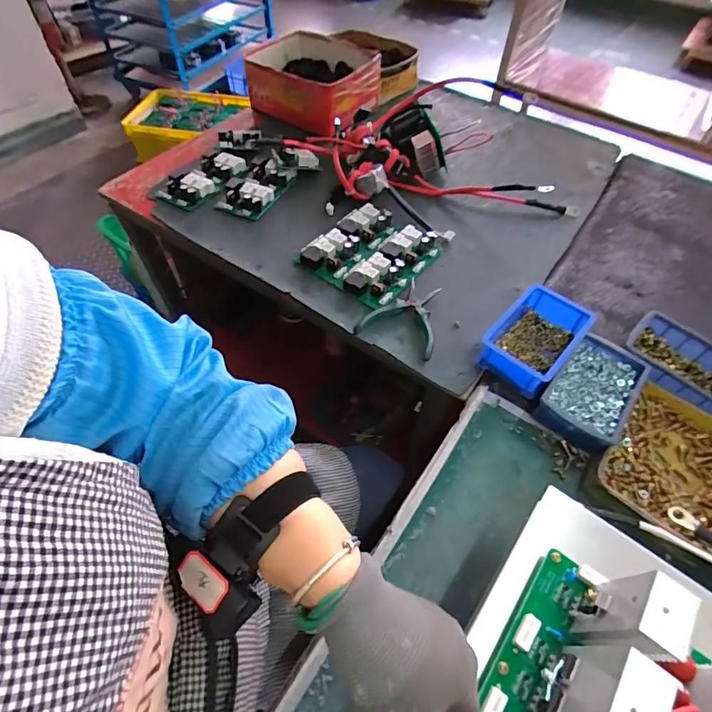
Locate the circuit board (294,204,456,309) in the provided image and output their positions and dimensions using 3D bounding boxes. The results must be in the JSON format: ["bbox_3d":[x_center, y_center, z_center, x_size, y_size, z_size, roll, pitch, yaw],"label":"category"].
[{"bbox_3d":[0.034,-0.186,0.718,0.177,0.026,0.211,32,59,17],"label":"circuit board"}]

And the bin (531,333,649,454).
[{"bbox_3d":[0.301,0.047,0.549,0.092,0.050,0.141,35,60,19],"label":"bin"}]

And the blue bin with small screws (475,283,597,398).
[{"bbox_3d":[0.248,-0.024,0.595,0.098,0.058,0.148,38,61,20],"label":"blue bin with small screws"}]

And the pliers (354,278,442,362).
[{"bbox_3d":[0.081,-0.067,0.636,0.115,0.020,0.143,25,57,13],"label":"pliers"}]

